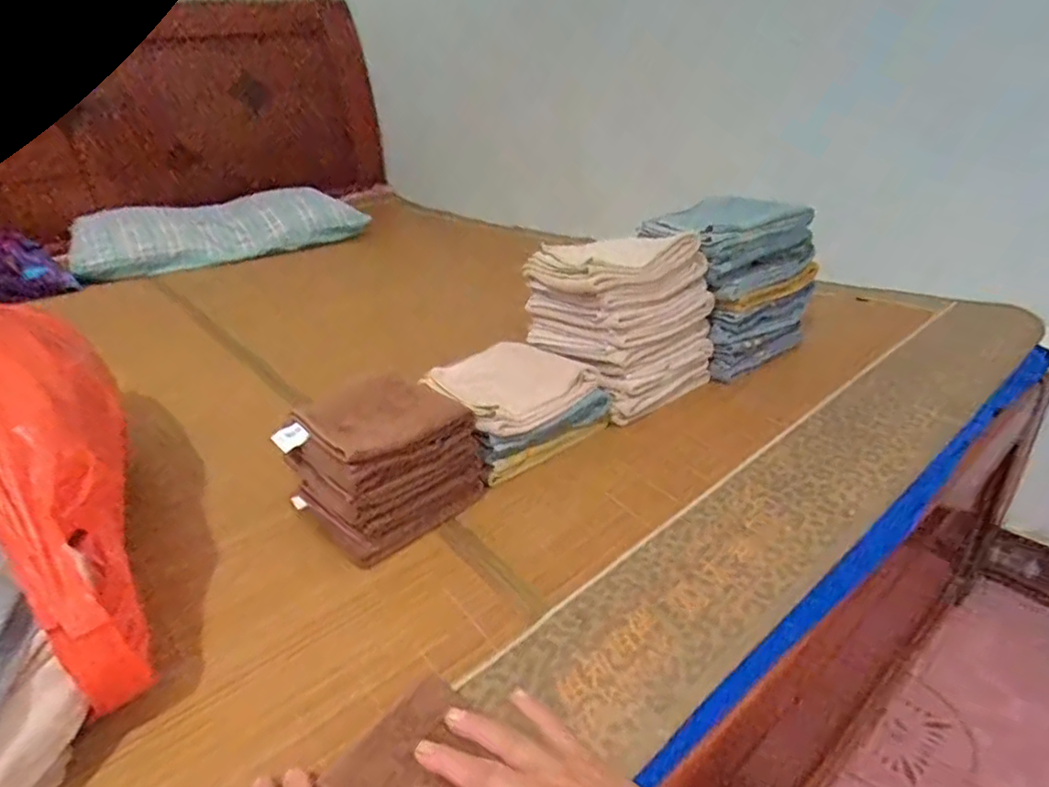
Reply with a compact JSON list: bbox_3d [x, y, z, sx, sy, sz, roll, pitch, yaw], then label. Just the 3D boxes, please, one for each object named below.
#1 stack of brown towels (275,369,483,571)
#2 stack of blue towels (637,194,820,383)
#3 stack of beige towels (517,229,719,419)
[{"bbox_3d":[-0.144,0.065,0.622,0.151,0.106,0.155,24,39,38],"label":"stack of brown towels"},{"bbox_3d":[0.279,-0.164,0.869,0.182,0.188,0.189,-21,32,-27],"label":"stack of blue towels"},{"bbox_3d":[0.121,-0.099,0.811,0.177,0.185,0.204,-22,33,-29],"label":"stack of beige towels"}]

